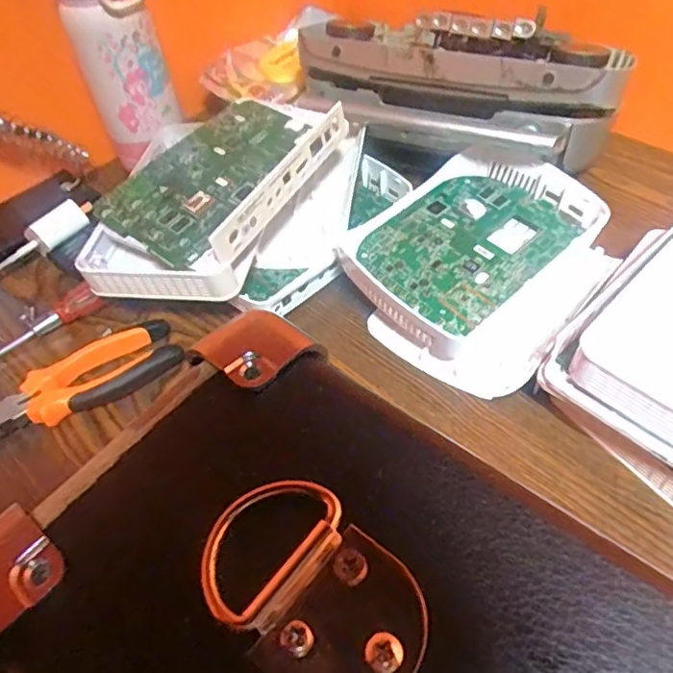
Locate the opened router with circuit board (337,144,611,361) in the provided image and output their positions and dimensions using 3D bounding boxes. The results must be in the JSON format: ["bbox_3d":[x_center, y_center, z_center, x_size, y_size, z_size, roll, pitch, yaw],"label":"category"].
[{"bbox_3d":[0.099,-0.069,0.433,0.185,0.031,0.130,-39,56,-24],"label":"opened router with circuit board"}]

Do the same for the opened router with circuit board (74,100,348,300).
[{"bbox_3d":[-0.101,-0.109,0.457,0.157,0.069,0.206,23,56,23],"label":"opened router with circuit board"}]

